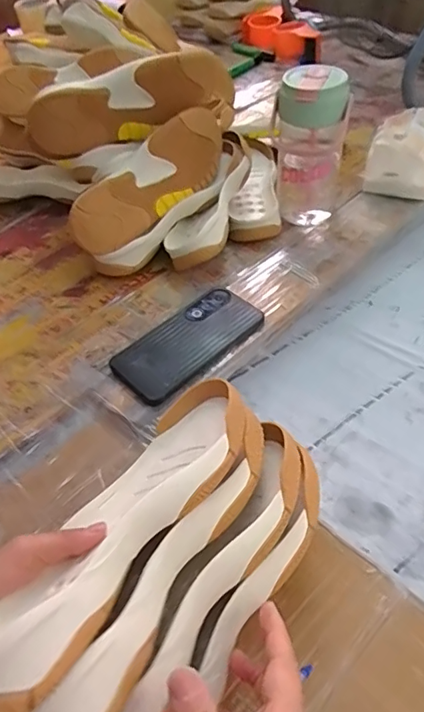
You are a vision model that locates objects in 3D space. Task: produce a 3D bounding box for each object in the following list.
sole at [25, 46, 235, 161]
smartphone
[{"bbox_3d":[-0.096,-0.331,0.658,0.276,0.094,0.043,-20,49,-12],"label":"sole"},{"bbox_3d":[-0.025,-0.017,0.552,0.165,0.011,0.080,-38,62,-27],"label":"smartphone"}]

